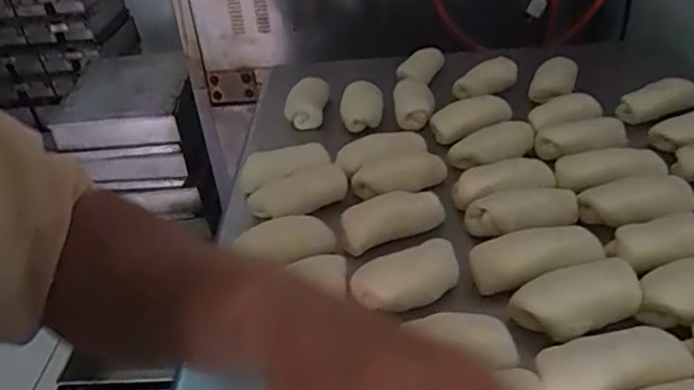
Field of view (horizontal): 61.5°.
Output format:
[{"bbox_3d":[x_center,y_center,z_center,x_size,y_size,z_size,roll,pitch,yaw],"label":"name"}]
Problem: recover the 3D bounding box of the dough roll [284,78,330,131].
[{"bbox_3d":[-0.060,-0.142,0.889,0.063,0.034,0.125,-5,35,3],"label":"dough roll"}]

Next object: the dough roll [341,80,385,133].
[{"bbox_3d":[0.022,-0.130,0.850,0.061,0.039,0.093,-4,35,4],"label":"dough roll"}]

